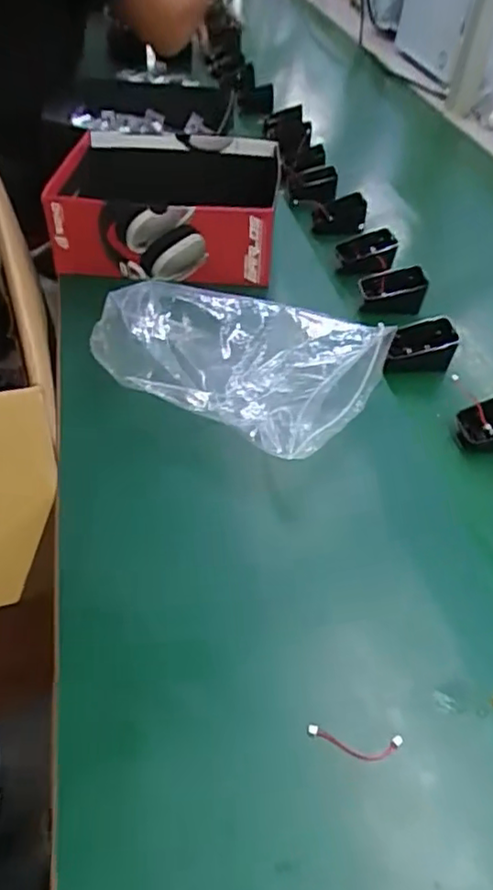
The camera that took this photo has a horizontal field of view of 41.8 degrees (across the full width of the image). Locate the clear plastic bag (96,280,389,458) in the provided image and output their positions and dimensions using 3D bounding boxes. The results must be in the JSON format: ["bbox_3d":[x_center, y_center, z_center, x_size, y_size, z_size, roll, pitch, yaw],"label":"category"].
[{"bbox_3d":[-0.005,-0.085,0.563,0.228,0.052,0.165,27,48,19],"label":"clear plastic bag"}]

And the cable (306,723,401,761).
[{"bbox_3d":[0.061,0.168,0.362,0.054,0.004,0.015,8,44,1],"label":"cable"}]

